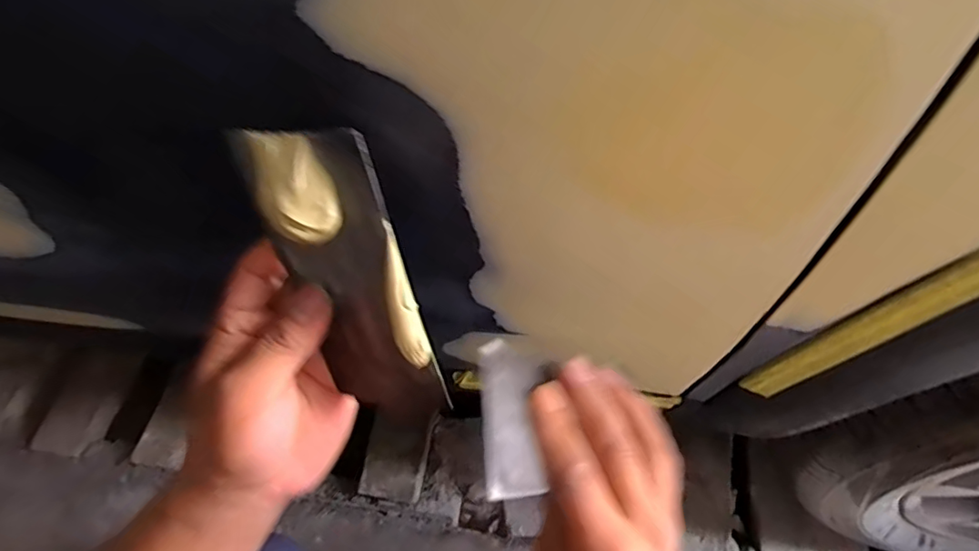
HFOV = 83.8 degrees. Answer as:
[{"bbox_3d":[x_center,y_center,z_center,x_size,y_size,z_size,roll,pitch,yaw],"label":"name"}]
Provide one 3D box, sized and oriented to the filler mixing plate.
[{"bbox_3d":[-0.064,0.006,0.240,0.069,0.140,0.021,-2,26,34],"label":"filler mixing plate"}]

